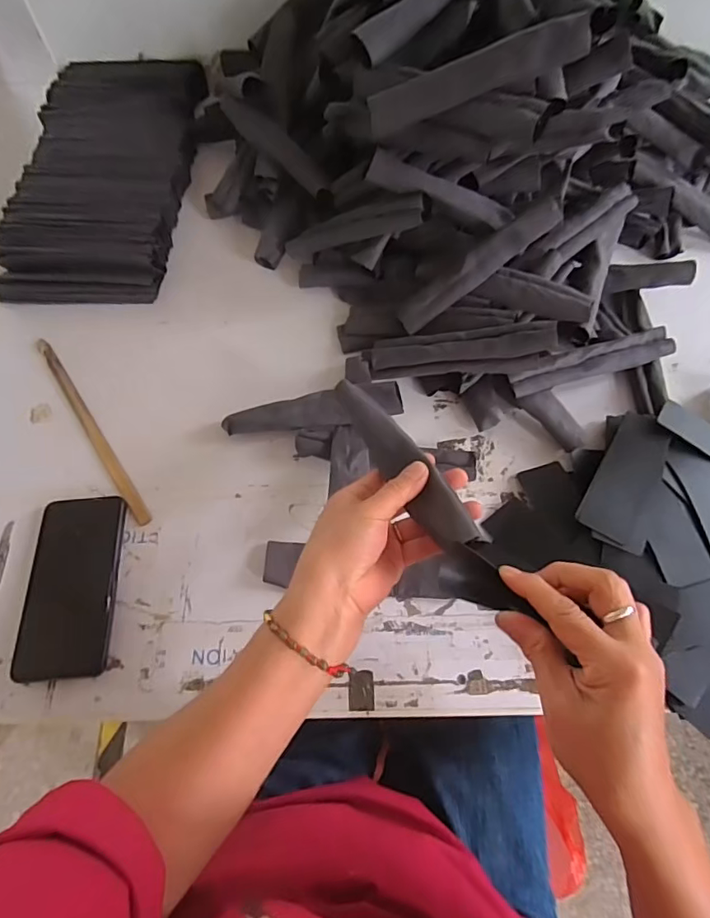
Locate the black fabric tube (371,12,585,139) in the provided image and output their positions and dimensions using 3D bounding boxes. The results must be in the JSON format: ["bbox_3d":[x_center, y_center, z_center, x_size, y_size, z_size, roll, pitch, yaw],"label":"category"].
[{"bbox_3d":[0.101,-0.327,0.433,0.183,0.034,0.019,-11,63,19],"label":"black fabric tube"}]

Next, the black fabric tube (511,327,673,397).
[{"bbox_3d":[0.249,-0.099,0.537,0.182,0.032,0.033,-17,67,-6],"label":"black fabric tube"}]

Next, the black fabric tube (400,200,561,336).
[{"bbox_3d":[0.126,-0.200,0.527,0.185,0.025,0.031,-36,67,14],"label":"black fabric tube"}]

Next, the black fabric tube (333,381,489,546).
[{"bbox_3d":[0.035,0.000,0.399,0.030,0.021,0.181,-26,53,-12],"label":"black fabric tube"}]

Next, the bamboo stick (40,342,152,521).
[{"bbox_3d":[-0.284,-0.035,0.542,0.015,0.007,0.265,-33,69,-15],"label":"bamboo stick"}]

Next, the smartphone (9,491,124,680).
[{"bbox_3d":[-0.262,0.116,0.472,0.079,0.014,0.162,-3,64,-2],"label":"smartphone"}]

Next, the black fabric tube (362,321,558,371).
[{"bbox_3d":[0.104,-0.118,0.521,0.191,0.020,0.039,-2,62,22],"label":"black fabric tube"}]

